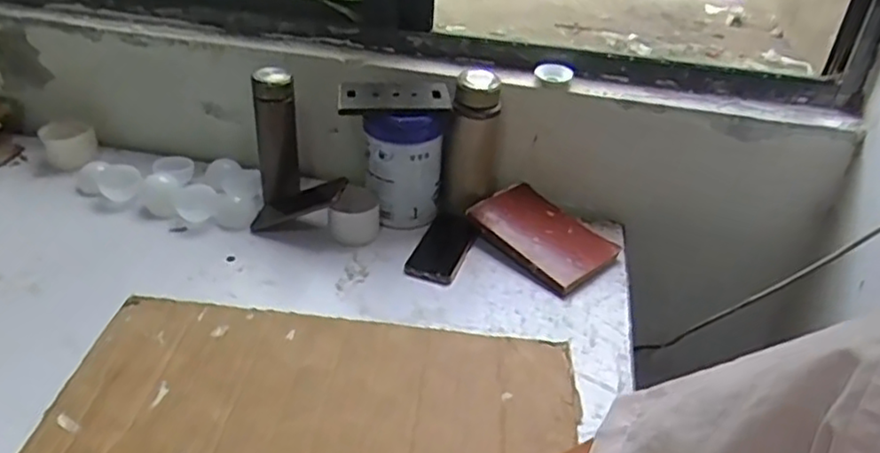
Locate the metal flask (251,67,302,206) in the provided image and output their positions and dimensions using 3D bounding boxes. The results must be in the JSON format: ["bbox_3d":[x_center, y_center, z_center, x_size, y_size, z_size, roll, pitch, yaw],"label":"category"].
[{"bbox_3d":[-0.263,-0.140,1.112,0.061,0.217,0.053,-11,38,-21],"label":"metal flask"}]

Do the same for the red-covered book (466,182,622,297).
[{"bbox_3d":[0.165,0.011,1.100,0.214,0.019,0.148,39,54,24],"label":"red-covered book"}]

